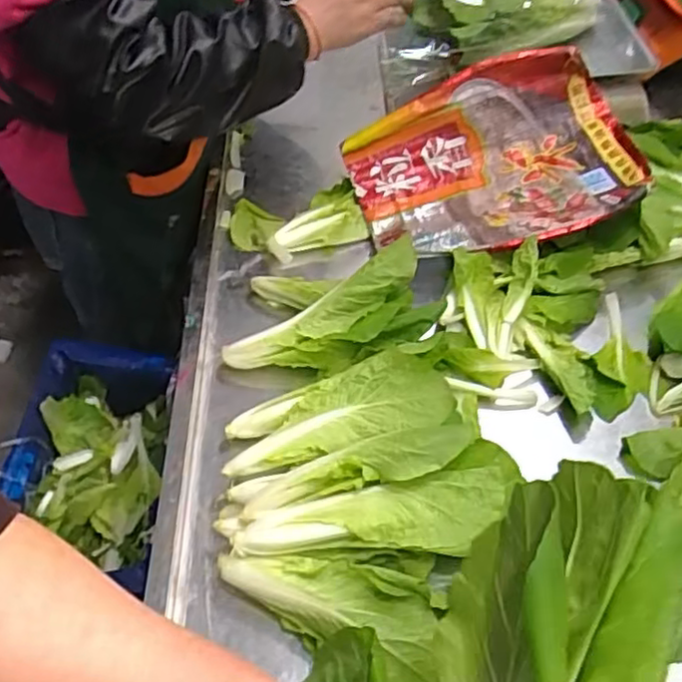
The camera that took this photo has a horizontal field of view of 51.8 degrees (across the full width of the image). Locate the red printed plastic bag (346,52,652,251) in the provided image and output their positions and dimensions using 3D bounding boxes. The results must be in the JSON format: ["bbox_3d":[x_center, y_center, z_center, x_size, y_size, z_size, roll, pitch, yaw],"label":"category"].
[{"bbox_3d":[0.174,-0.195,0.761,0.305,0.109,0.211,-12,47,-6],"label":"red printed plastic bag"}]

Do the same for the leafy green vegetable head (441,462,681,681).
[{"bbox_3d":[0.069,0.159,0.286,0.060,0.108,0.222,23,87,-20],"label":"leafy green vegetable head"}]

